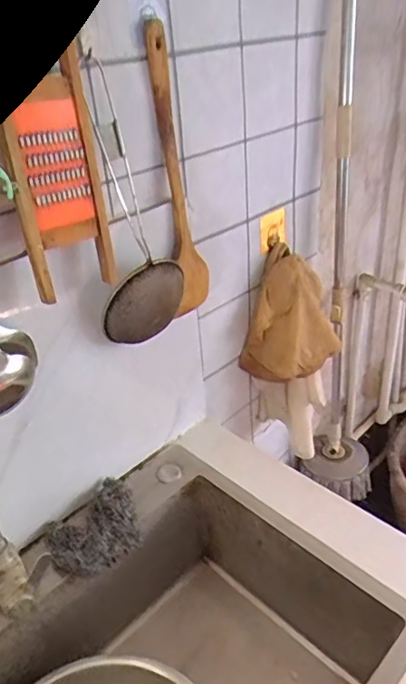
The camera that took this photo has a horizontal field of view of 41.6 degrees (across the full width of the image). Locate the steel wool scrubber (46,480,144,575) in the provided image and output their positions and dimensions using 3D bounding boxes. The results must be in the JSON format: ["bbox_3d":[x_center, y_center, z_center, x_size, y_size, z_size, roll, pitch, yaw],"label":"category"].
[{"bbox_3d":[-0.146,0.255,0.734,0.135,0.027,0.101,-30,40,-34],"label":"steel wool scrubber"}]

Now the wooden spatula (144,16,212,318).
[{"bbox_3d":[-0.028,-0.208,0.699,0.062,0.364,0.023,-27,38,-31],"label":"wooden spatula"}]

